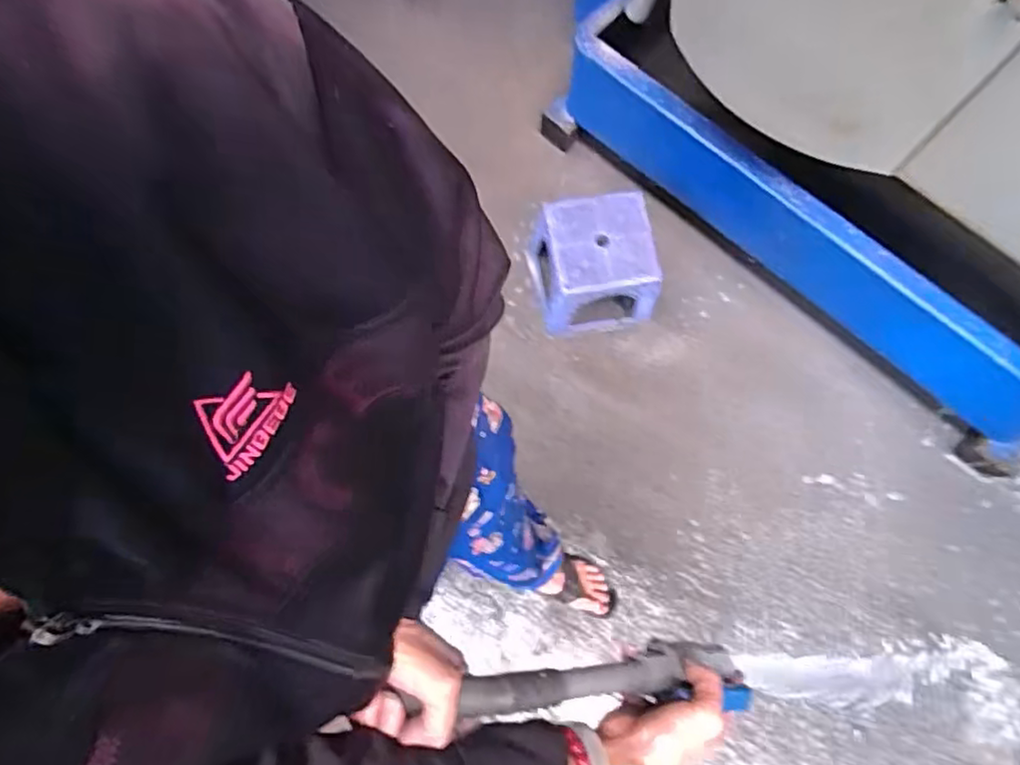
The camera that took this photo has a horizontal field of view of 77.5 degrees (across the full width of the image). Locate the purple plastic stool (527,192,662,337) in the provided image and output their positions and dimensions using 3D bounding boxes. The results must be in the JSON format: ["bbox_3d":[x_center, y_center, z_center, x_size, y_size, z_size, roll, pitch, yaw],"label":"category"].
[{"bbox_3d":[0.188,-0.280,1.446,0.256,0.222,0.267,-10,75,-2],"label":"purple plastic stool"}]

